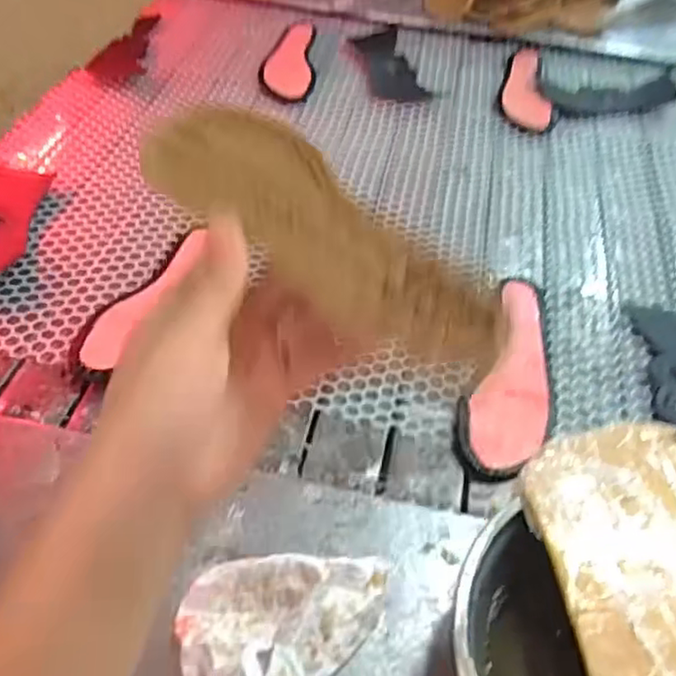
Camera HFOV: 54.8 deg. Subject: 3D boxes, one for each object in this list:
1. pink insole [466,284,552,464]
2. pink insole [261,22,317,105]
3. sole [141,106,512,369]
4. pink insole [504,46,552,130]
[{"bbox_3d":[0.159,0.028,0.588,0.064,0.019,0.205,14,49,7],"label":"pink insole"},{"bbox_3d":[-0.071,-0.412,0.952,0.075,0.006,0.217,2,49,-4],"label":"pink insole"},{"bbox_3d":[-0.015,-0.056,0.301,0.070,0.010,0.217,-30,54,-28],"label":"sole"},{"bbox_3d":[0.270,-0.367,0.935,0.060,0.022,0.221,10,49,4],"label":"pink insole"}]

